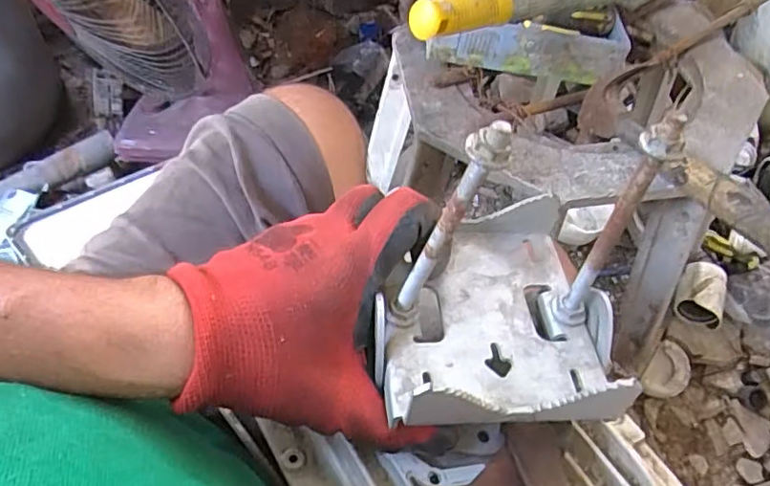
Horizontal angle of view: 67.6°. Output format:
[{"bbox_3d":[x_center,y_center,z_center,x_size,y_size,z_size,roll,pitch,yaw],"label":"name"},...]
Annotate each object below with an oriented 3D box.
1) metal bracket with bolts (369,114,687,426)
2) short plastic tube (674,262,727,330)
[{"bbox_3d":[0.053,0.006,0.247,0.108,0.126,0.117,-4,56,-1],"label":"metal bracket with bolts"},{"bbox_3d":[0.460,0.071,0.835,0.067,0.056,0.085,28,61,19],"label":"short plastic tube"}]

